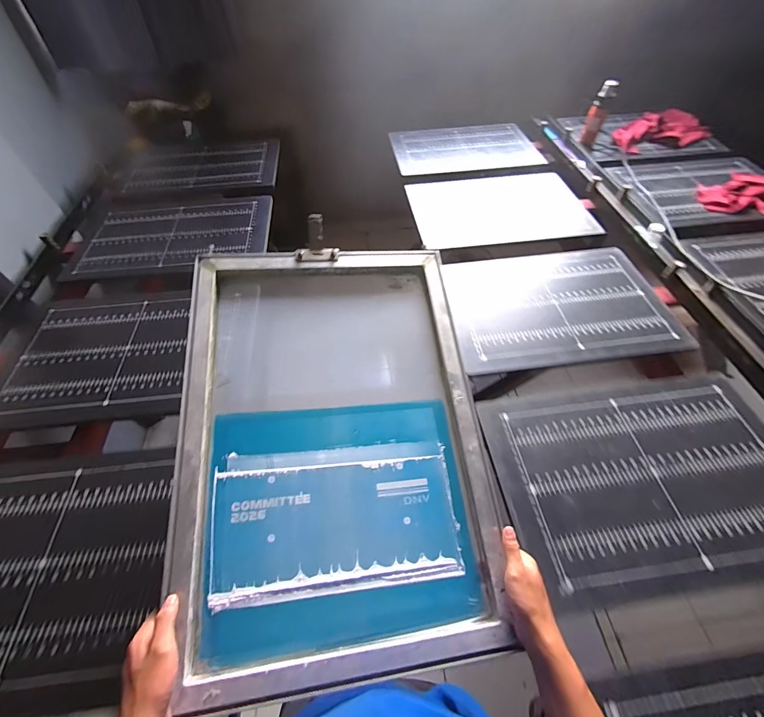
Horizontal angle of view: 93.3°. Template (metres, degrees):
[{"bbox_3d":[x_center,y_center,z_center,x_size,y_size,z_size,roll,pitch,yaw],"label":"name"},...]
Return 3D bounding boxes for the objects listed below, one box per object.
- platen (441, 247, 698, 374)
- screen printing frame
[{"bbox_3d":[0.498,-0.175,1.033,0.629,0.018,0.448,-6,52,-5],"label":"platen"},{"bbox_3d":[-0.071,0.095,0.597,0.463,0.054,0.660,-4,68,-9],"label":"screen printing frame"}]

